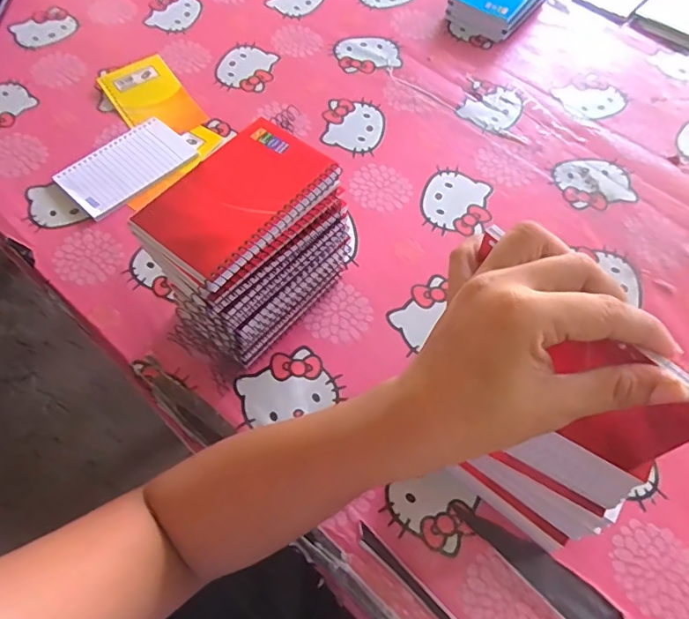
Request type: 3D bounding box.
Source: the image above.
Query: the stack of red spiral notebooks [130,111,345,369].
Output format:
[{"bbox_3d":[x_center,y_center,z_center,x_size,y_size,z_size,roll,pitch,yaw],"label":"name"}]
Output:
[{"bbox_3d":[-0.078,-0.041,0.421,0.091,0.144,0.151,39,67,18],"label":"stack of red spiral notebooks"}]

